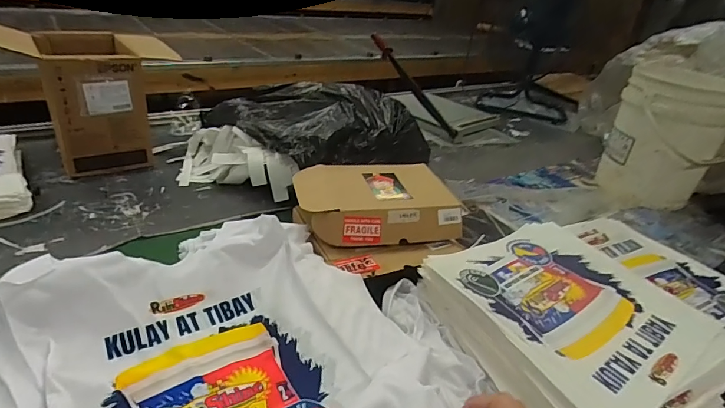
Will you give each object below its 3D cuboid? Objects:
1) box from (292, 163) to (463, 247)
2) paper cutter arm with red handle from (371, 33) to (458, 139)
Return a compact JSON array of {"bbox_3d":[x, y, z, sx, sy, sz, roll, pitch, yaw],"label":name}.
[{"bbox_3d":[0.027,-0.010,0.923,0.332,0.066,0.234,-1,30,-15],"label":"box"},{"bbox_3d":[0.184,-0.478,1.684,0.051,0.056,0.594,-15,60,-33],"label":"paper cutter arm with red handle"}]

